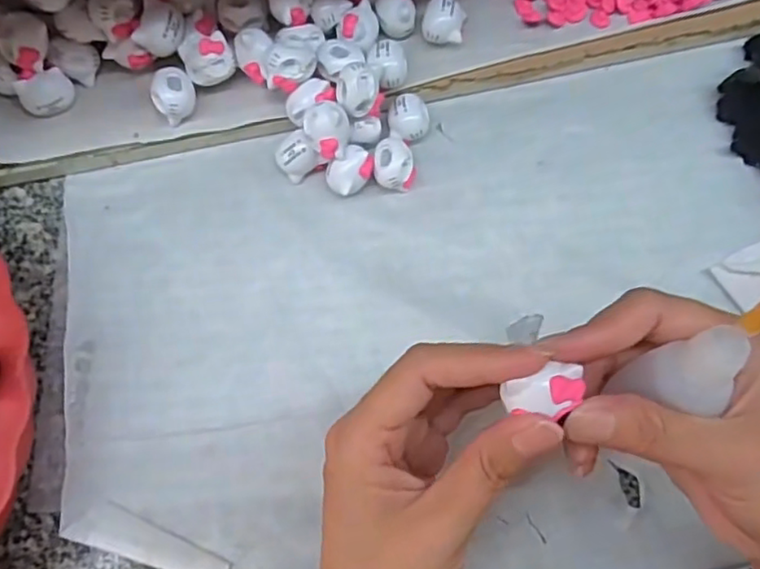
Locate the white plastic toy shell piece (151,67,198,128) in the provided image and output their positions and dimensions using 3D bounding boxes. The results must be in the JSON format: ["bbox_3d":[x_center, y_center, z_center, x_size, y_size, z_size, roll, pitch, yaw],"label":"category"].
[{"bbox_3d":[-0.103,-0.095,0.317,0.021,0.018,0.021,0,73,1],"label":"white plastic toy shell piece"}]

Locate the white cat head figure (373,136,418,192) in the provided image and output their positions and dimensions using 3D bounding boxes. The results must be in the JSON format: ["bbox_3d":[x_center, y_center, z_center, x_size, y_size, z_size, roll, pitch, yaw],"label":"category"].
[{"bbox_3d":[0.008,-0.060,0.323,0.022,0.021,0.025,-11,73,-2],"label":"white cat head figure"}]

